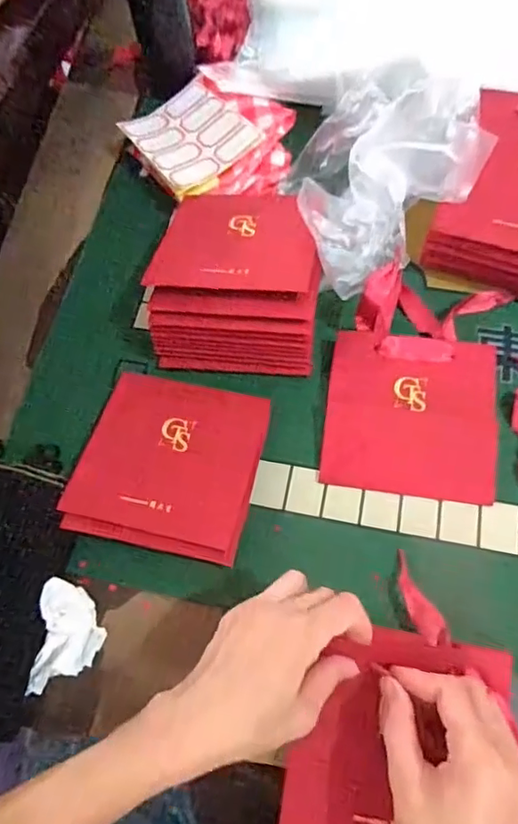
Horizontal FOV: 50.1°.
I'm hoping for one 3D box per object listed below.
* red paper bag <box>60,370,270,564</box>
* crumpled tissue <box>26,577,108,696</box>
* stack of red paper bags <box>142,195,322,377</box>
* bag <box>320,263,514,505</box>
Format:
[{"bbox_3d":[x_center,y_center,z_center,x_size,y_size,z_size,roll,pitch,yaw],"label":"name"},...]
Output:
[{"bbox_3d":[-0.073,0.041,0.467,0.141,0.030,0.147,10,66,8],"label":"red paper bag"},{"bbox_3d":[-0.145,0.171,0.419,0.046,0.021,0.078,4,66,6],"label":"crumpled tissue"},{"bbox_3d":[-0.017,-0.126,0.509,0.151,0.078,0.170,5,66,6],"label":"stack of red paper bags"},{"bbox_3d":[0.134,-0.034,0.470,0.140,0.057,0.196,7,66,7],"label":"bag"}]

